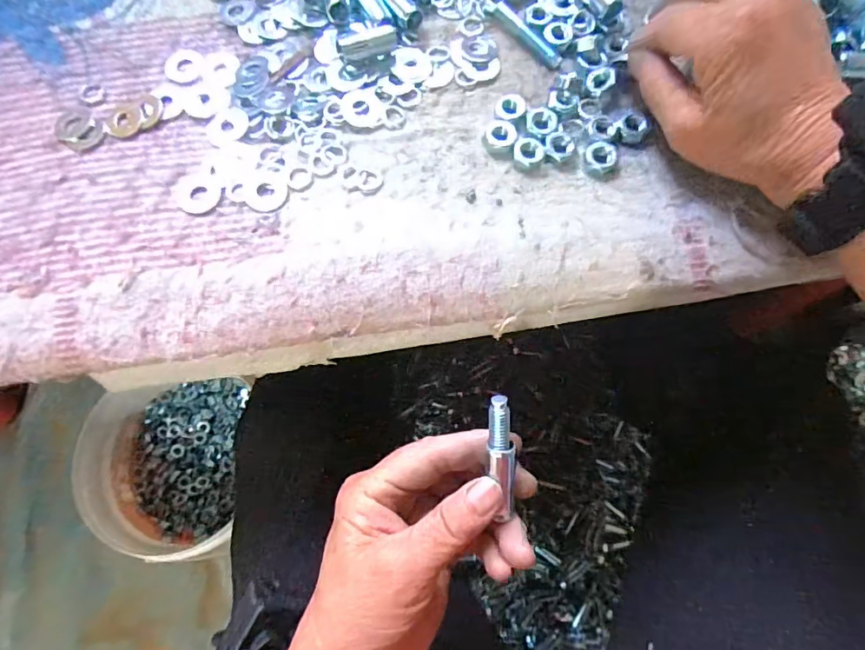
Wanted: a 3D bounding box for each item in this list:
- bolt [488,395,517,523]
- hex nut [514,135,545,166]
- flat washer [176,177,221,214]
[{"bbox_3d":[0.032,0.060,0.219,0.010,0.007,0.059,-7,100,-2],"label":"bolt"},{"bbox_3d":[0.051,-0.092,0.260,0.015,0.004,0.017,32,76,9],"label":"hex nut"},{"bbox_3d":[-0.121,-0.067,0.254,0.022,0.004,0.021,11,74,3],"label":"flat washer"}]

